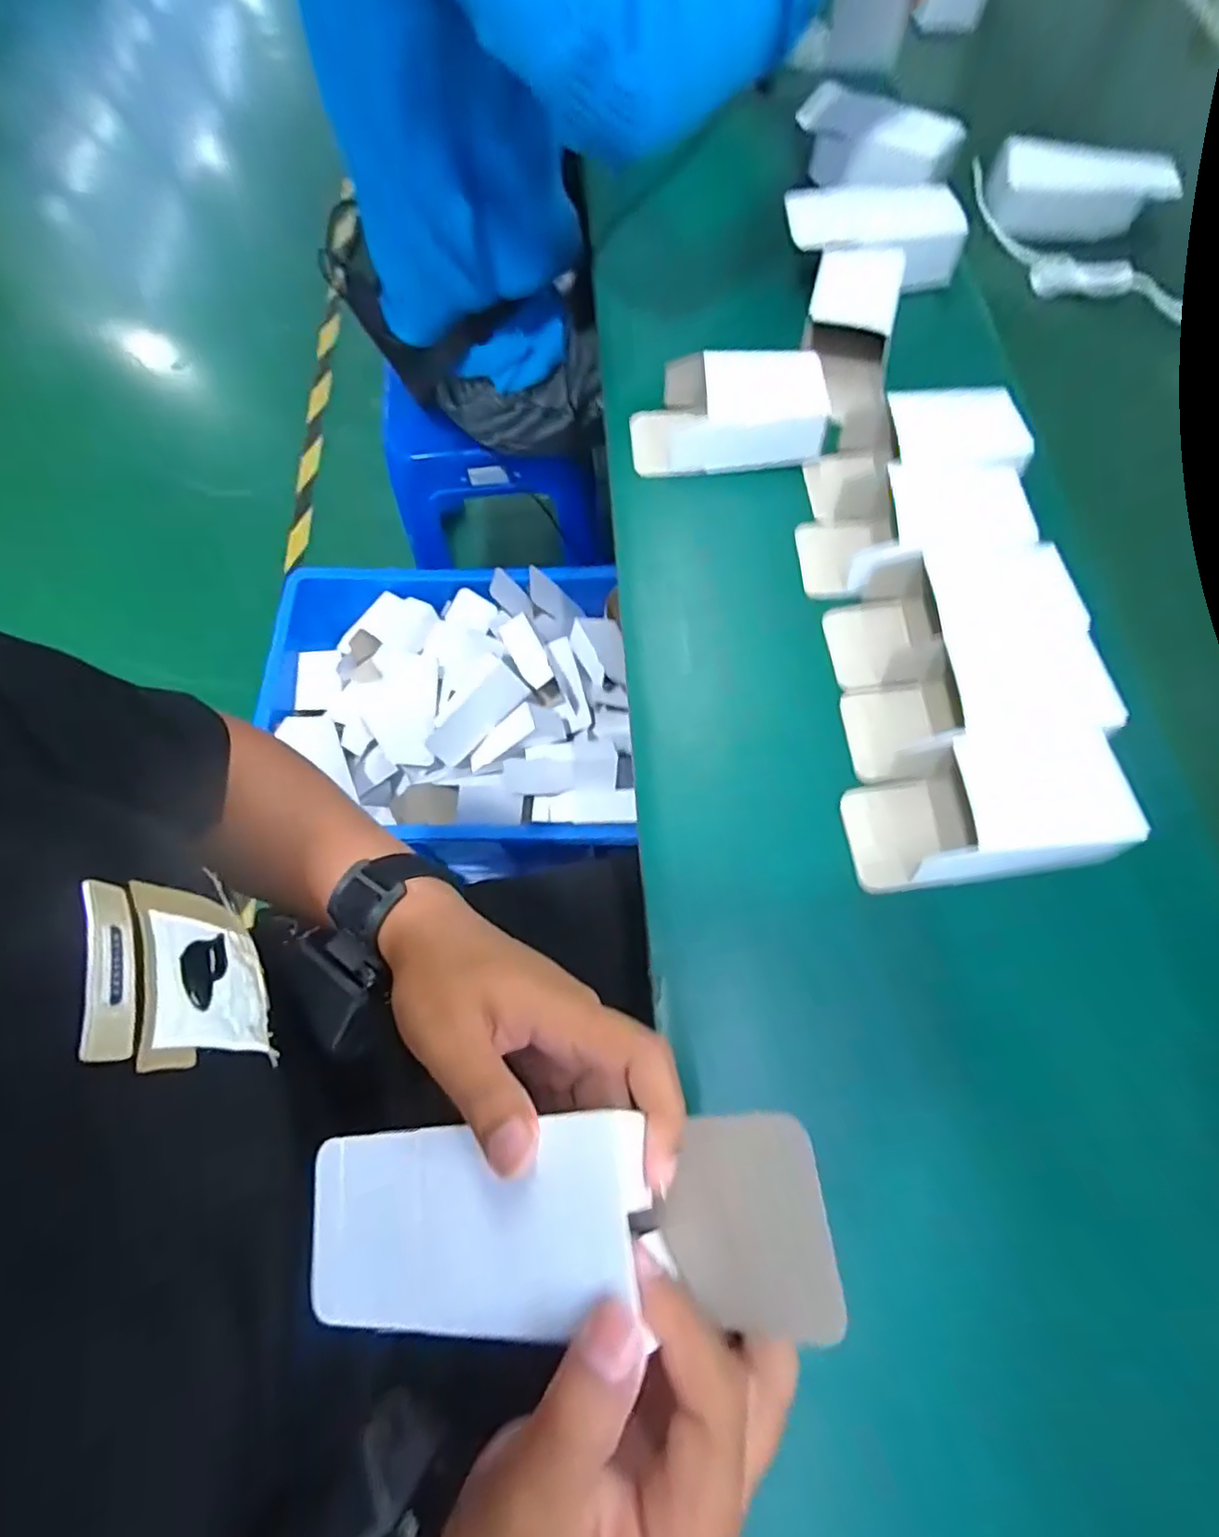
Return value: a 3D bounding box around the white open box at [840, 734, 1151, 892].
[{"bbox_3d":[0.217,0.025,0.369,0.139,0.053,0.077,-6,69,-1],"label":"white open box"}]

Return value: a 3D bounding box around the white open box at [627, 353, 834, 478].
[{"bbox_3d":[0.090,-0.276,0.483,0.143,0.044,0.074,-4,69,-1],"label":"white open box"}]

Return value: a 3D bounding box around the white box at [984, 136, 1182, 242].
[{"bbox_3d":[0.429,-0.530,0.574,0.155,0.047,0.055,12,69,6],"label":"white box"}]

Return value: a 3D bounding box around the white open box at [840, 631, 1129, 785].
[{"bbox_3d":[0.226,-0.042,0.392,0.144,0.050,0.081,-9,69,-3],"label":"white open box"}]

